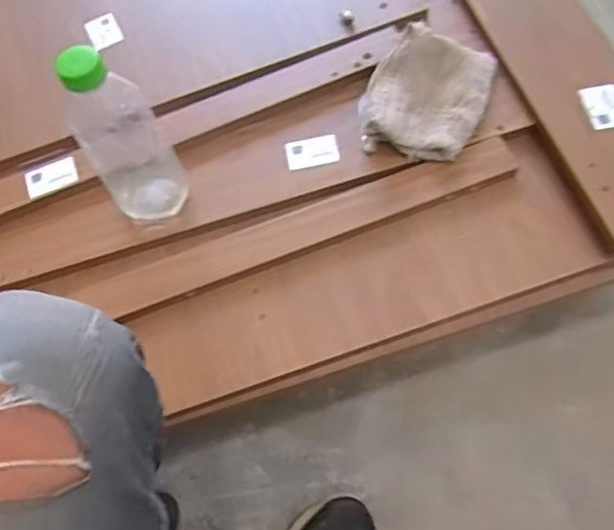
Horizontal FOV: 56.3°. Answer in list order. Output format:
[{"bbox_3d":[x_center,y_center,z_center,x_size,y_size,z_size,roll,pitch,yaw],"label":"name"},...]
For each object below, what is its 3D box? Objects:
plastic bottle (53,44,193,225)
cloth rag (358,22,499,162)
[{"bbox_3d":[-0.187,-0.131,0.590,0.087,0.210,0.081,-33,67,-11],"label":"plastic bottle"},{"bbox_3d":[0.142,-0.206,0.685,0.140,0.043,0.173,20,68,14],"label":"cloth rag"}]

